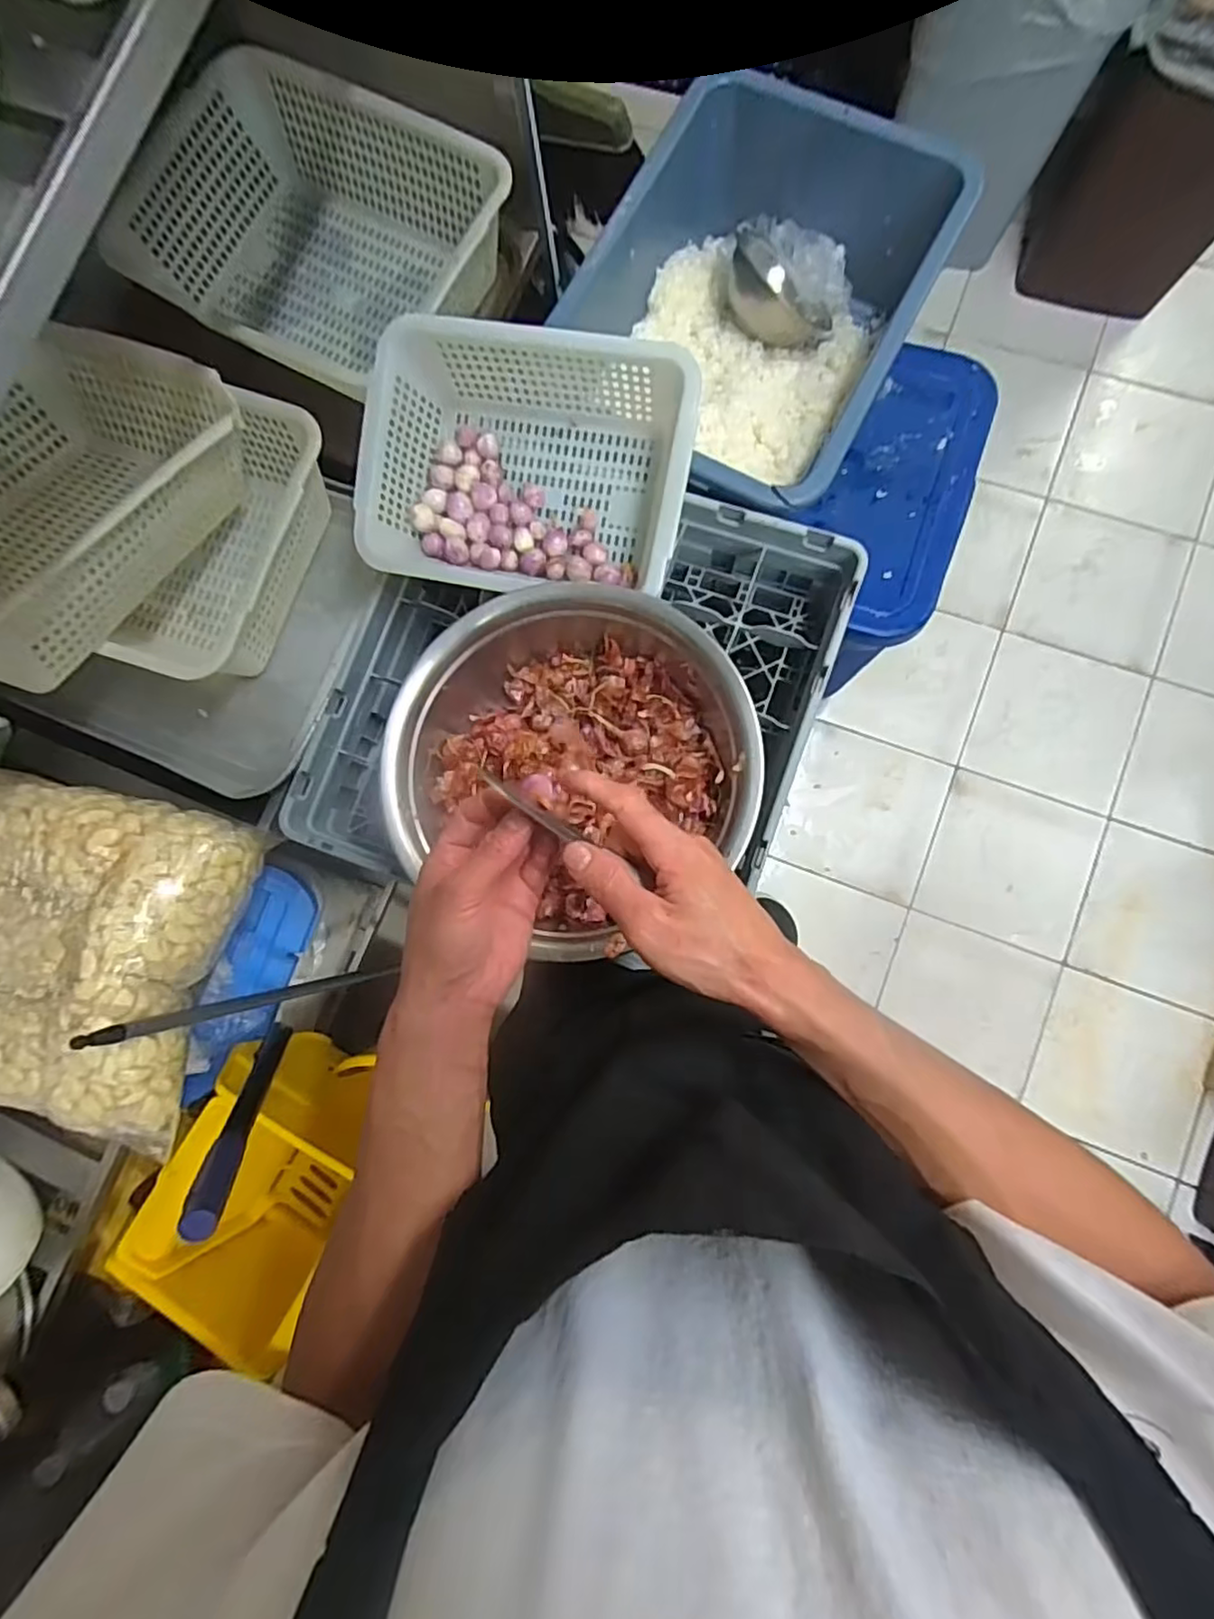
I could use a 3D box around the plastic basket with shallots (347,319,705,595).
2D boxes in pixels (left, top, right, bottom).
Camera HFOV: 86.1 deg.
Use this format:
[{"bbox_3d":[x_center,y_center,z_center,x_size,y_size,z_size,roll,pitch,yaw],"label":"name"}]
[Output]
[{"bbox_3d":[-0.077,-0.349,0.653,0.317,0.108,0.248,11,84,5],"label":"plastic basket with shallots"}]

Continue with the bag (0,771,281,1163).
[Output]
[{"bbox_3d":[-0.570,0.140,0.650,0.311,0.119,0.333,14,85,6],"label":"bag"}]

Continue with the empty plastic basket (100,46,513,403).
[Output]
[{"bbox_3d":[-0.324,-0.653,0.759,0.372,0.122,0.291,29,86,7],"label":"empty plastic basket"}]

